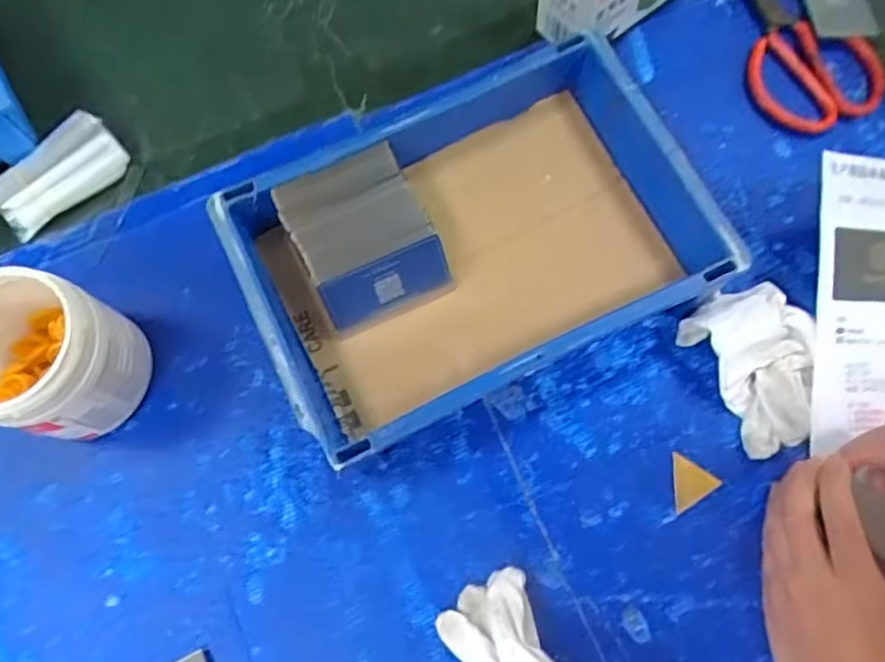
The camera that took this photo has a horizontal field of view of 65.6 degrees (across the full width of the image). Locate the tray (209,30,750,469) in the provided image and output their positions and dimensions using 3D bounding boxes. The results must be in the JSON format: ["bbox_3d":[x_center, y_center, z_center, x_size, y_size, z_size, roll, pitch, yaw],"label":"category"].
[{"bbox_3d":[0.019,-0.061,0.488,0.301,0.072,0.207,-25,75,-6],"label":"tray"}]

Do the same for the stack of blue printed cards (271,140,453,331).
[{"bbox_3d":[-0.055,-0.065,0.486,0.089,0.047,0.100,-27,75,-6],"label":"stack of blue printed cards"}]

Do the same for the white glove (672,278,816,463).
[{"bbox_3d":[0.219,0.019,0.471,0.076,0.044,0.110,-27,75,-6],"label":"white glove"}]

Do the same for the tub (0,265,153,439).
[{"bbox_3d":[-0.260,0.018,0.457,0.101,0.106,0.092,0,74,1],"label":"tub"}]

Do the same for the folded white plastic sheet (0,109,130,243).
[{"bbox_3d":[-0.301,-0.123,0.536,0.103,0.014,0.052,-40,121,-12],"label":"folded white plastic sheet"}]

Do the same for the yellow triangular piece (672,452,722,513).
[{"bbox_3d":[0.173,0.103,0.466,0.030,0.004,0.037,3,74,2],"label":"yellow triangular piece"}]

